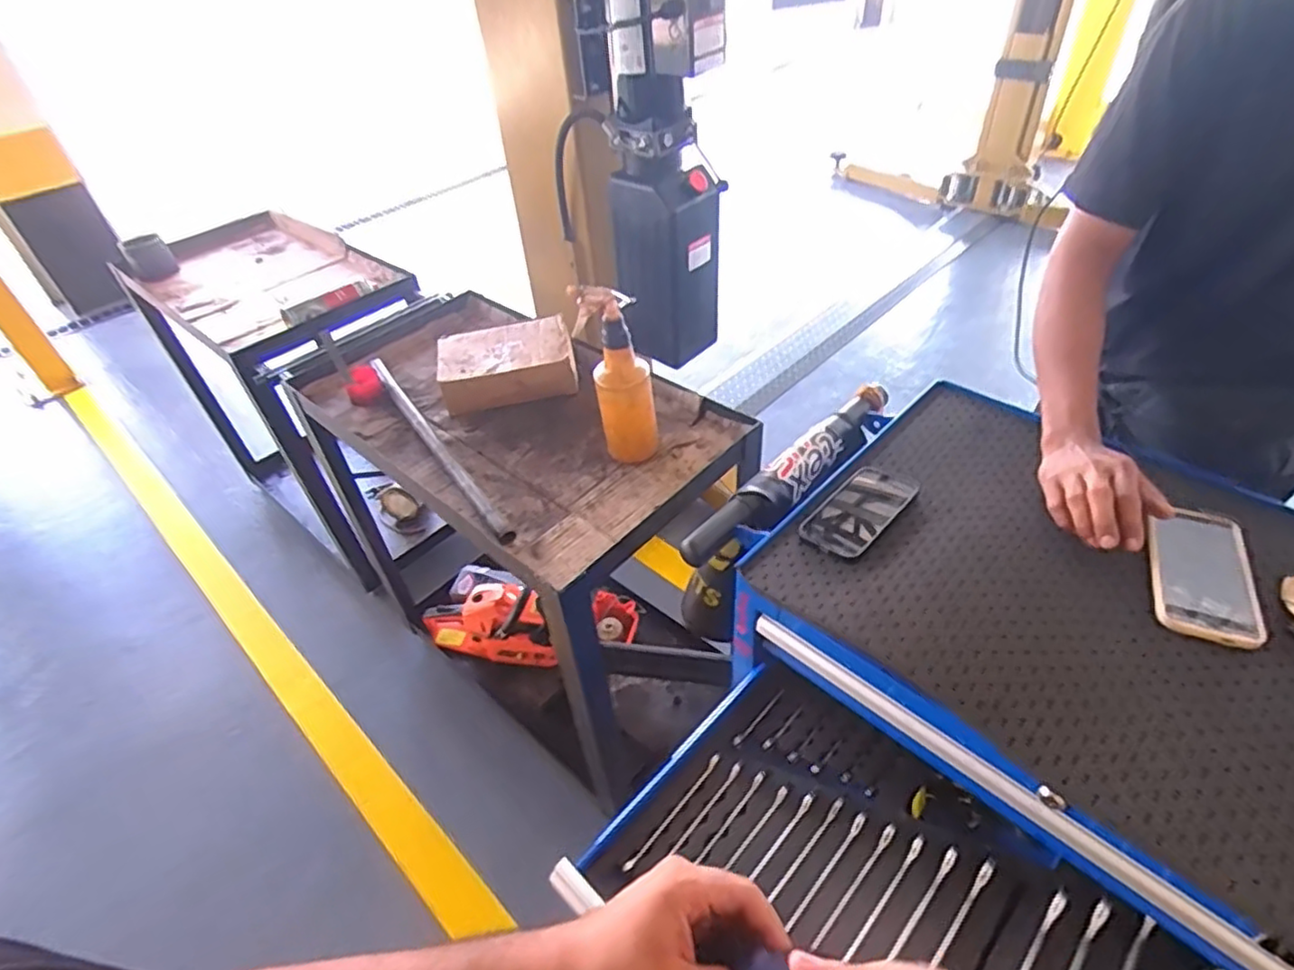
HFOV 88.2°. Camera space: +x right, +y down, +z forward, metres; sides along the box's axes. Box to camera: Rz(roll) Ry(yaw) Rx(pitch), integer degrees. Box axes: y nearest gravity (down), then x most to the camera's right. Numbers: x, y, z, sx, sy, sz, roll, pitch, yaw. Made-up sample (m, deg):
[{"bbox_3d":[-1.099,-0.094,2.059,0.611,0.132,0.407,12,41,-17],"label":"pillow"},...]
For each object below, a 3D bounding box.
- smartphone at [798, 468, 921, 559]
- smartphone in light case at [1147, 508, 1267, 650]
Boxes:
[{"bbox_3d":[0.245,0.028,0.763,0.077,0.010,0.158,32,54,33],"label":"smartphone"},{"bbox_3d":[0.555,0.086,0.668,0.085,0.013,0.165,14,46,20],"label":"smartphone in light case"}]

